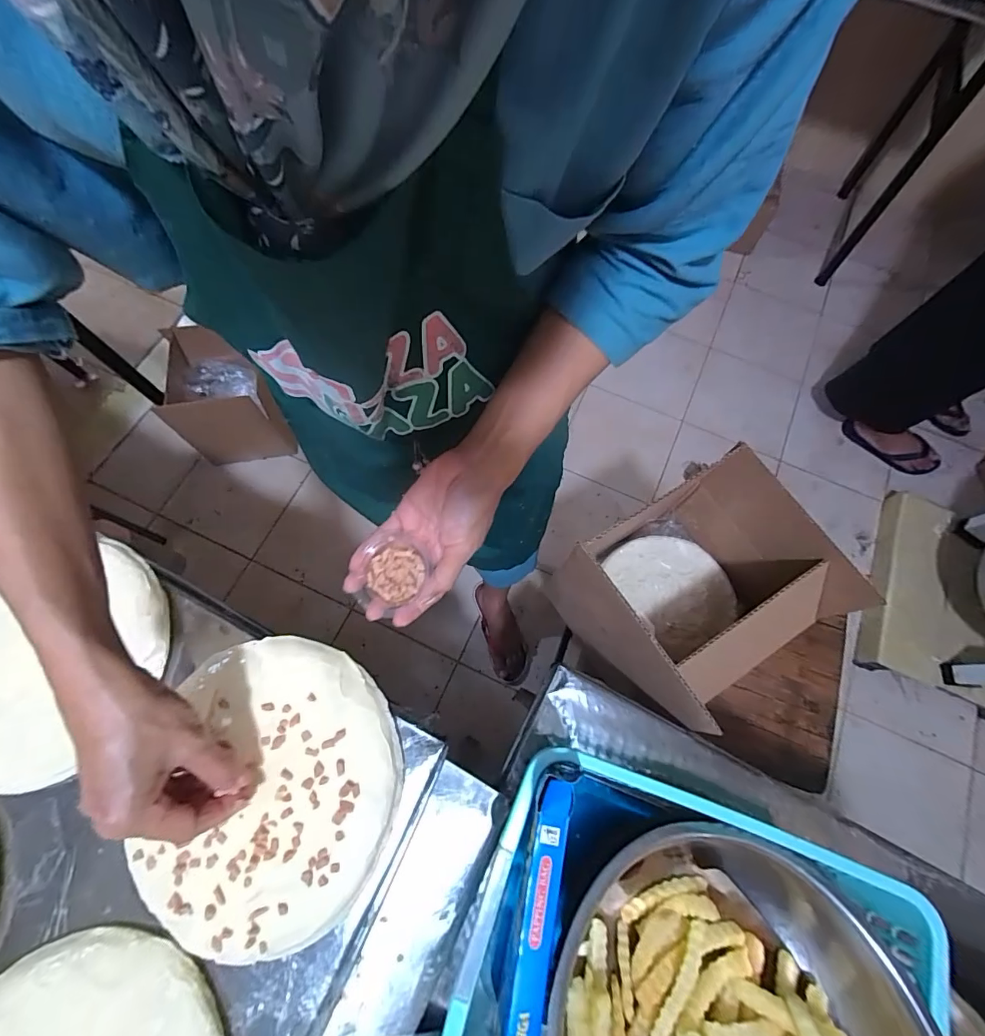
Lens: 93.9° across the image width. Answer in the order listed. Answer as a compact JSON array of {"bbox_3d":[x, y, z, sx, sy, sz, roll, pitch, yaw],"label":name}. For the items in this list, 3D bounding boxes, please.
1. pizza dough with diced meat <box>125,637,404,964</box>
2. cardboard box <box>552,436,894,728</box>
[{"bbox_3d":[-0.162,0.200,0.348,0.179,0.016,0.201,5,70,0],"label":"pizza dough with diced meat"},{"bbox_3d":[0.256,0.081,0.577,0.282,0.218,0.210,-31,74,-12],"label":"cardboard box"}]

